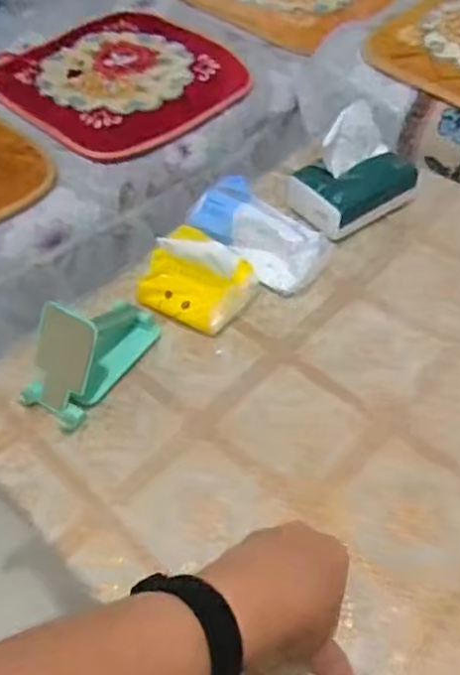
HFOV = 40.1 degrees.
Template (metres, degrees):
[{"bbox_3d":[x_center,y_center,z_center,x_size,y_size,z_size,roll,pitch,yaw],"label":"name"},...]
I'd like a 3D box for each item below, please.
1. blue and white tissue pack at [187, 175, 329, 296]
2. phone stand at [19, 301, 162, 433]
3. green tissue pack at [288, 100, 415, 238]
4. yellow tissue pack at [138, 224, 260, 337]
[{"bbox_3d":[0.027,-0.106,0.660,0.138,0.069,0.060,31,60,27],"label":"blue and white tissue pack"},{"bbox_3d":[-0.133,0.004,0.578,0.064,0.076,0.132,25,57,24],"label":"phone stand"},{"bbox_3d":[0.132,-0.180,0.685,0.117,0.107,0.080,-26,53,-15],"label":"green tissue pack"},{"bbox_3d":[-0.033,-0.066,0.630,0.097,0.075,0.090,26,58,24],"label":"yellow tissue pack"}]

